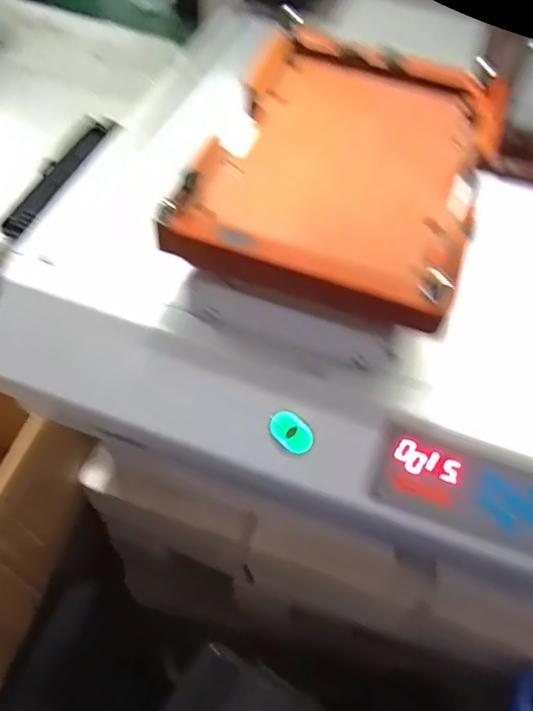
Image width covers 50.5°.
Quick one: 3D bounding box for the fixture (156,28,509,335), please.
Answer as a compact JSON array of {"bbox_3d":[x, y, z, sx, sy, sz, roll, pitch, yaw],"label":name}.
[{"bbox_3d":[0.050,-0.118,0.340,0.154,0.029,0.207,19,57,8],"label":"fixture"}]

